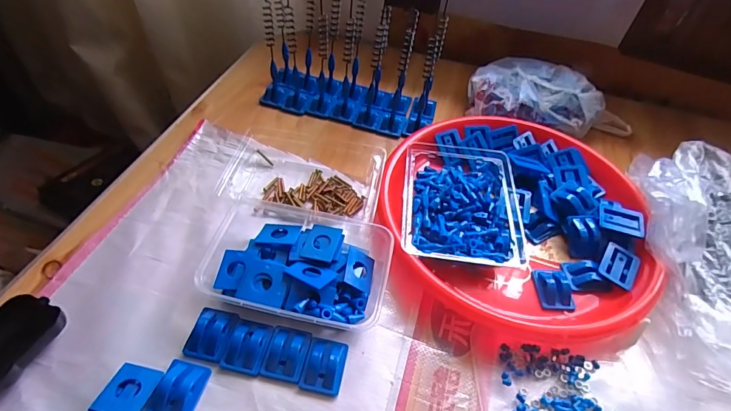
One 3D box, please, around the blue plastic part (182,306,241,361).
[{"bbox_3d":[-0.132,0.108,0.360,0.036,0.011,0.045,12,48,5],"label":"blue plastic part"}]

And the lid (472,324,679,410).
[{"bbox_3d":[0.180,0.159,0.352,0.166,0.007,0.104,5,48,-2],"label":"lid"}]

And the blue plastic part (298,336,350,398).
[{"bbox_3d":[-0.034,0.135,0.353,0.033,0.015,0.044,13,48,5],"label":"blue plastic part"}]

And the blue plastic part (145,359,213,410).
[{"bbox_3d":[-0.148,0.145,0.330,0.033,0.013,0.047,12,48,4],"label":"blue plastic part"}]

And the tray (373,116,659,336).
[{"bbox_3d":[0.161,0.005,0.465,0.275,0.040,0.269,3,48,-3],"label":"tray"}]

